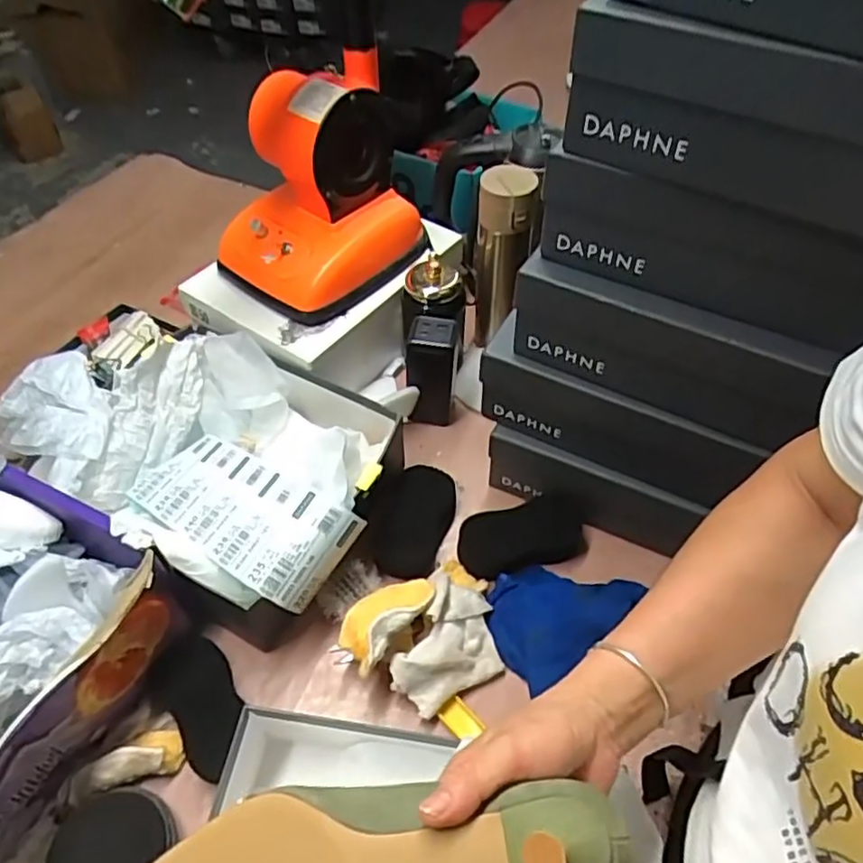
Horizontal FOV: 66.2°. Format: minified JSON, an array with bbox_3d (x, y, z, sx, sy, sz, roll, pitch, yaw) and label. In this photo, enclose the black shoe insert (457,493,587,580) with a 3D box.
[{"bbox_3d":[0.095,0.112,0.707,0.133,0.020,0.070,-11,83,-5],"label":"black shoe insert"}]

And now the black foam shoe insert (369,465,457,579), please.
[{"bbox_3d":[-0.023,0.094,0.717,0.086,0.012,0.120,27,74,-10],"label":"black foam shoe insert"}]

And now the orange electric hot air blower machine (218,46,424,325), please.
[{"bbox_3d":[-0.128,-0.288,0.787,0.174,0.230,0.240,33,58,24],"label":"orange electric hot air blower machine"}]

